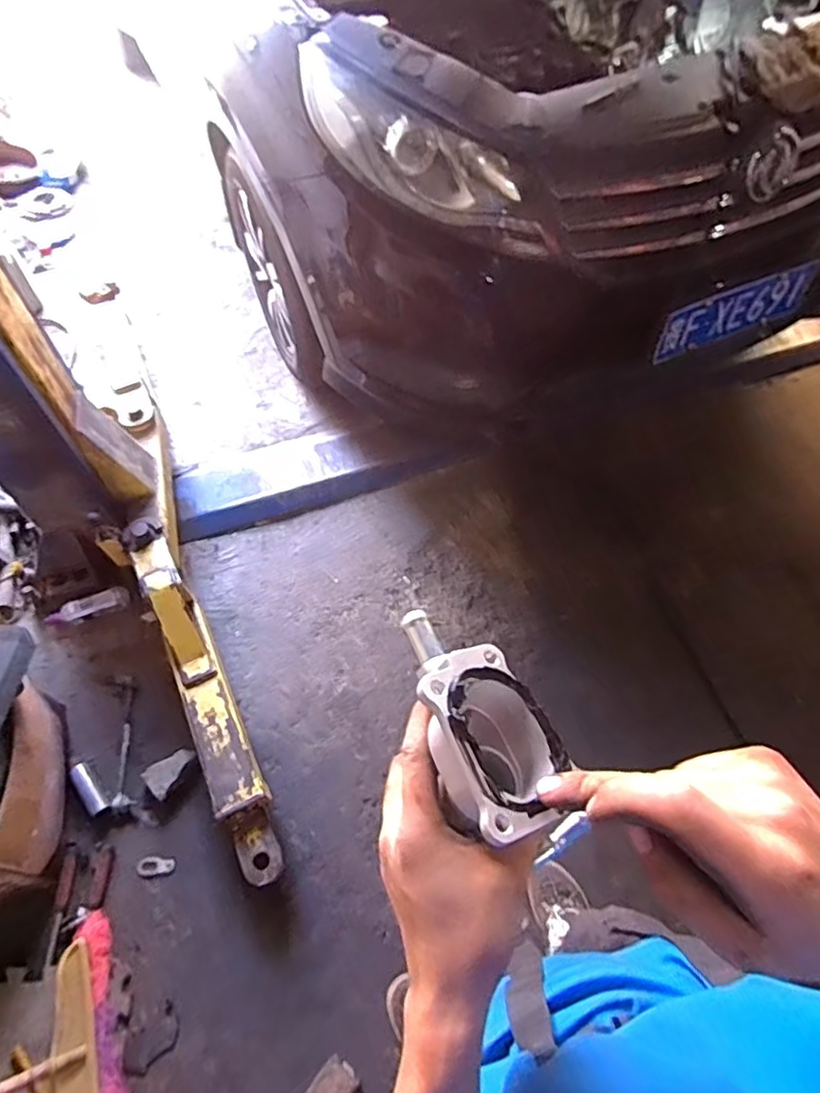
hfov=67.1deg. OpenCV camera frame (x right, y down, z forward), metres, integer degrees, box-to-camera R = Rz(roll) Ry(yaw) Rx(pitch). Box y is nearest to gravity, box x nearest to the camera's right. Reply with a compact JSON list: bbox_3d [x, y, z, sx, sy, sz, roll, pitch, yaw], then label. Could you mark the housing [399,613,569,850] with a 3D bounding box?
[{"bbox_3d":[0.033,0.099,0.350,0.078,0.058,0.133,-2,54,-30],"label":"housing"}]

